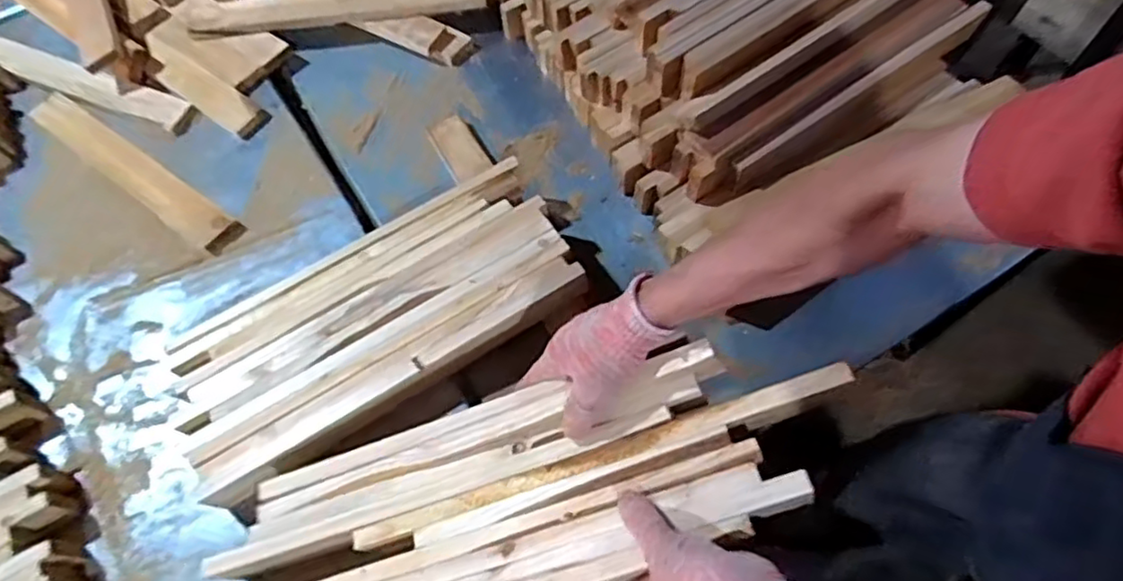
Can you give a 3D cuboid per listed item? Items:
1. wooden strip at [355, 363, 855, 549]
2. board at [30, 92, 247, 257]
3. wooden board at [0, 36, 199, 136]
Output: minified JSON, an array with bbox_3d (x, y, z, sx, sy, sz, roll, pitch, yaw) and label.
[{"bbox_3d":[0.022,0.157,0.591,0.474,0.012,0.028,-22,61,11],"label":"wooden strip"},{"bbox_3d":[-0.656,-0.189,0.985,0.454,0.026,0.058,31,68,19],"label":"board"},{"bbox_3d":[-0.840,-0.364,1.090,0.549,0.023,0.059,21,65,14],"label":"wooden board"}]

